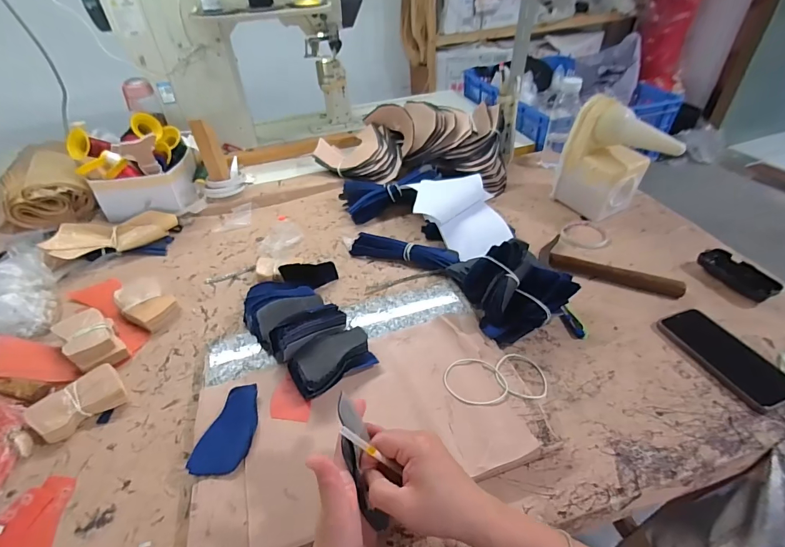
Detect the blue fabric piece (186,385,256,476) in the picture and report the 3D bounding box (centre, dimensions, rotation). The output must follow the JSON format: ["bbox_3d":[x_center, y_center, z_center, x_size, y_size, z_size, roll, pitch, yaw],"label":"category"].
[{"bbox_3d":[-0.190,0.181,0.457,0.056,0.011,0.109,5,39,2],"label":"blue fabric piece"}]

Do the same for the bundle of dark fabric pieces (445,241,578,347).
[{"bbox_3d":[0.189,0.010,0.580,0.159,0.101,0.154,-10,43,-8],"label":"bundle of dark fabric pieces"}]

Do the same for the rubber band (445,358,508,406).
[{"bbox_3d":[0.107,0.138,0.493,0.080,0.004,0.065,6,43,10],"label":"rubber band"}]

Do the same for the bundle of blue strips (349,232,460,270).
[{"bbox_3d":[0.020,-0.040,0.711,0.196,0.033,0.053,11,44,15],"label":"bundle of blue strips"}]

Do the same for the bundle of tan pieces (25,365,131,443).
[{"bbox_3d":[-0.409,0.171,0.503,0.070,0.025,0.101,32,53,32],"label":"bundle of tan pieces"}]

